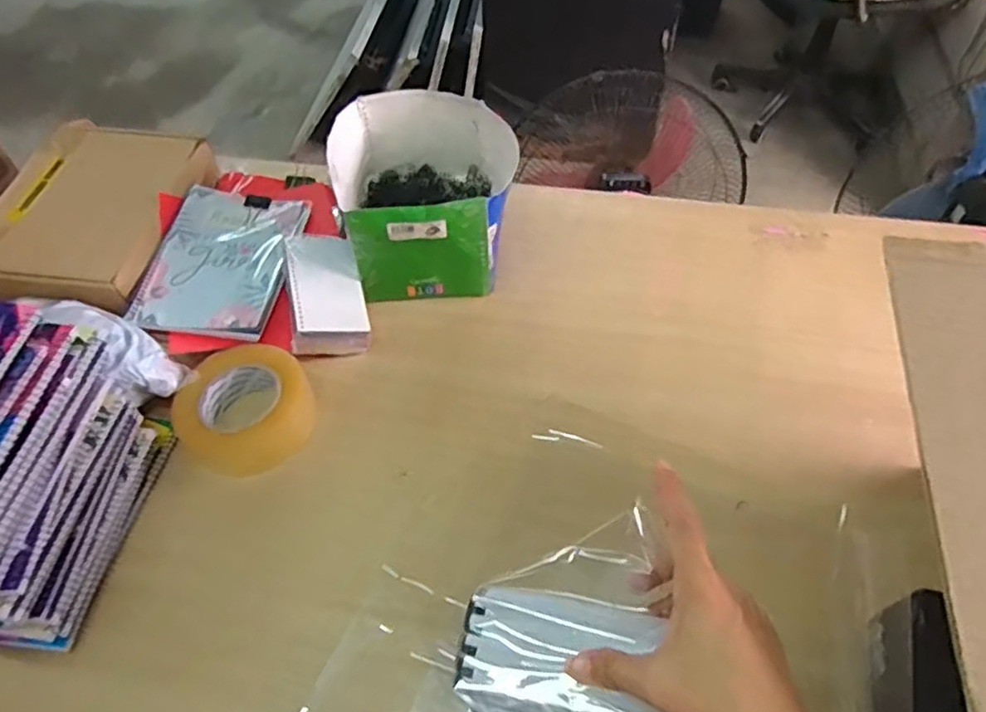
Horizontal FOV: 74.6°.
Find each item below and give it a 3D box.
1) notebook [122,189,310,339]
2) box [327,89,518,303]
[{"bbox_3d":[-0.318,-0.113,0.768,0.155,0.023,0.228,5,55,6],"label":"notebook"},{"bbox_3d":[-0.083,-0.204,0.792,0.201,0.128,0.237,-7,54,-3],"label":"box"}]

